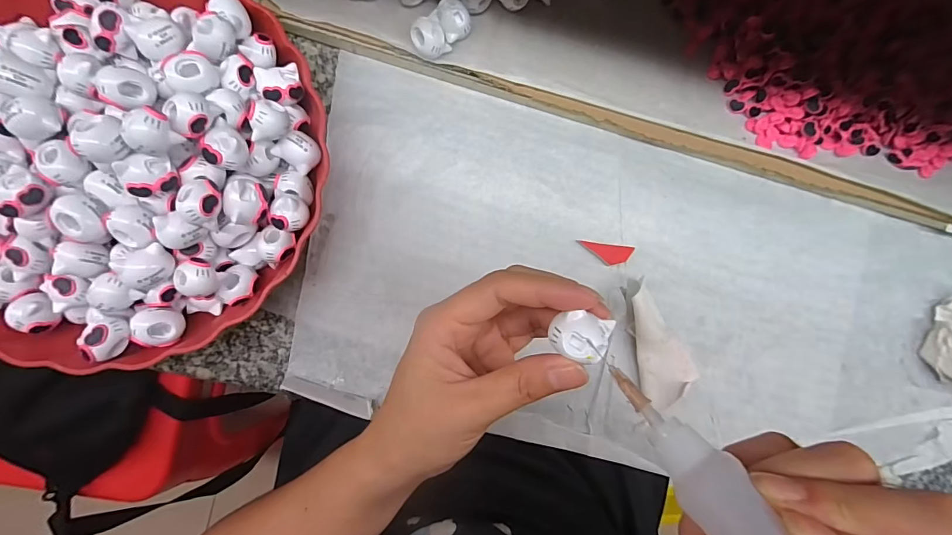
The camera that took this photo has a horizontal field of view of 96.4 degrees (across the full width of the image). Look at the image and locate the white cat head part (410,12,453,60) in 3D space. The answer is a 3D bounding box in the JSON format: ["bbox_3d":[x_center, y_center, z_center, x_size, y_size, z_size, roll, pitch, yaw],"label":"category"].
[{"bbox_3d":[-0.030,-0.153,0.284,0.023,0.020,0.025,0,86,-3],"label":"white cat head part"}]

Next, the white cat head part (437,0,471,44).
[{"bbox_3d":[-0.015,-0.166,0.284,0.018,0.015,0.026,-21,88,-4],"label":"white cat head part"}]

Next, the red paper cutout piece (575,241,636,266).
[{"bbox_3d":[0.093,-0.010,0.306,0.038,0.004,0.015,8,82,4],"label":"red paper cutout piece"}]

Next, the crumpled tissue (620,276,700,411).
[{"bbox_3d":[0.130,0.051,0.295,0.038,0.020,0.087,-12,87,-4],"label":"crumpled tissue"}]

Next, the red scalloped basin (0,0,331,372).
[{"bbox_3d":[-0.216,-0.070,0.254,0.233,0.088,0.242,0,86,-3],"label":"red scalloped basin"}]

